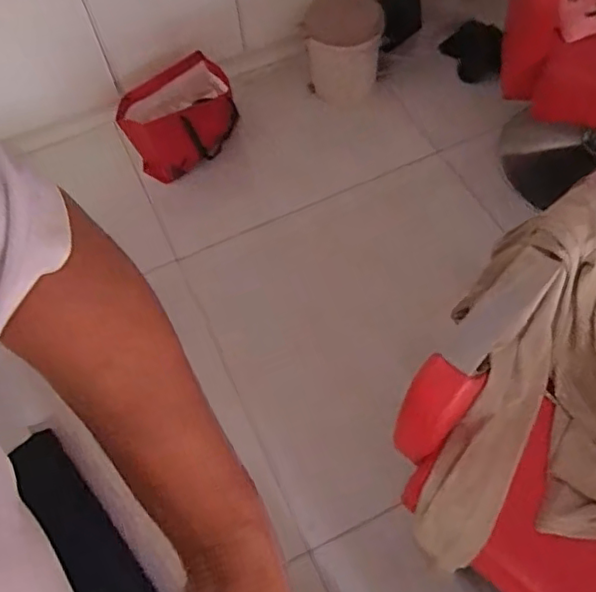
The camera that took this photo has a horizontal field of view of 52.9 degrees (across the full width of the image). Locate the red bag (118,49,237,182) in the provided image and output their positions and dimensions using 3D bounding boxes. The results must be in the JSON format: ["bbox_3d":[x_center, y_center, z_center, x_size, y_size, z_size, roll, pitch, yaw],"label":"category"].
[{"bbox_3d":[-0.341,-0.510,1.772,0.330,0.200,0.236,-27,62,-11],"label":"red bag"}]

